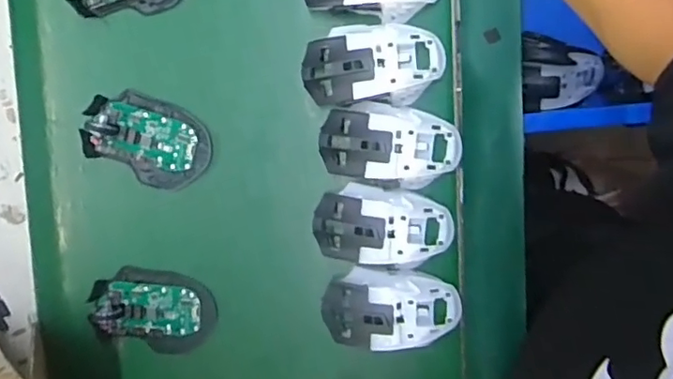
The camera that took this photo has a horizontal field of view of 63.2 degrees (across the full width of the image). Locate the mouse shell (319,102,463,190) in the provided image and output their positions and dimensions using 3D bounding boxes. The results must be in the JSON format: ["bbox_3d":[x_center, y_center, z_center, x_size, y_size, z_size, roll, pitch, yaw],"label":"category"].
[{"bbox_3d":[0.044,-0.035,0.458,0.115,0.038,0.067,6,95,6],"label":"mouse shell"}]

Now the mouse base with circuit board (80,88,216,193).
[{"bbox_3d":[-0.171,-0.046,0.491,0.115,0.021,0.073,27,97,3],"label":"mouse base with circuit board"}]

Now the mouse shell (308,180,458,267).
[{"bbox_3d":[0.039,0.034,0.467,0.117,0.045,0.068,10,95,5],"label":"mouse shell"}]

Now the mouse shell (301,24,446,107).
[{"bbox_3d":[0.030,-0.103,0.454,0.114,0.036,0.063,1,95,6],"label":"mouse shell"}]

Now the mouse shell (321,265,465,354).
[{"bbox_3d":[0.047,0.102,0.471,0.118,0.045,0.070,-5,94,6],"label":"mouse shell"}]

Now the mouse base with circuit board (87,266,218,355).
[{"bbox_3d":[-0.170,0.112,0.500,0.115,0.020,0.073,8,95,5],"label":"mouse base with circuit board"}]

